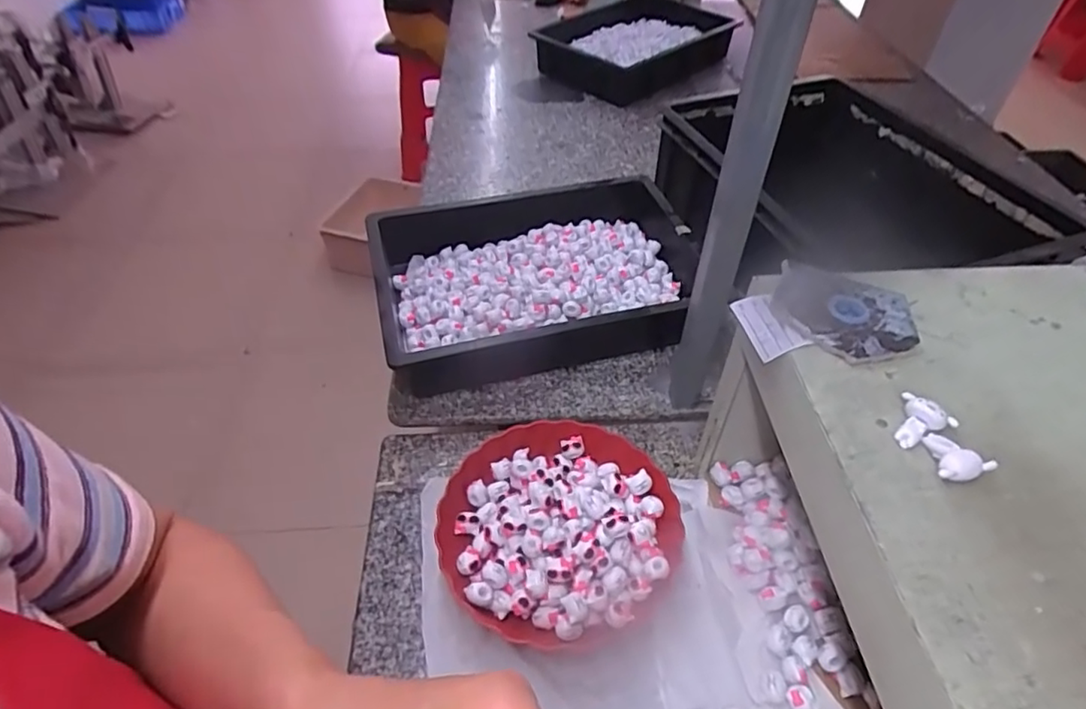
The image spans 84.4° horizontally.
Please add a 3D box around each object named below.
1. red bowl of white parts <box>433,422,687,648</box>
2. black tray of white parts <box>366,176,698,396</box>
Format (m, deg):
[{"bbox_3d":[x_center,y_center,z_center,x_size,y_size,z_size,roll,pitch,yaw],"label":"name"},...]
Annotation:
[{"bbox_3d":[0.018,0.173,0.629,0.243,0.058,0.231,0,47,0],"label":"red bowl of white parts"},{"bbox_3d":[-0.003,-0.114,0.866,0.447,0.103,0.322,-11,48,-10],"label":"black tray of white parts"}]

